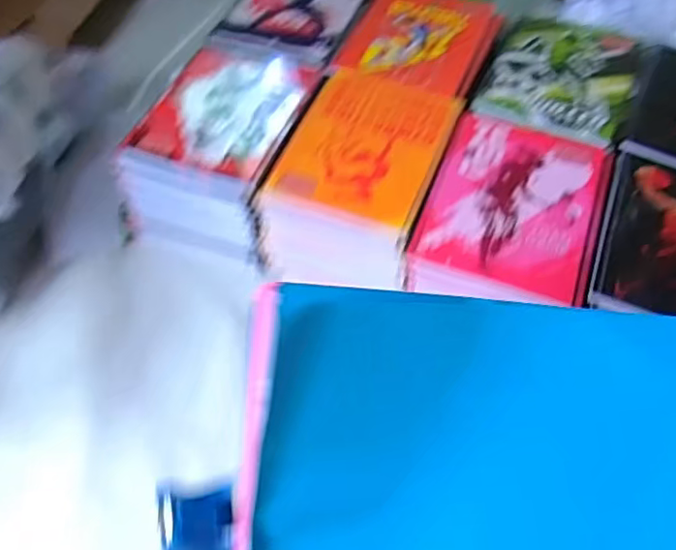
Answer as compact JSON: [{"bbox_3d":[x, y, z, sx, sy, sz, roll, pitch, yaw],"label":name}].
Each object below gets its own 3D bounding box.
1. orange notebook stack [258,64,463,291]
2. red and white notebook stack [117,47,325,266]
[{"bbox_3d":[0.026,-0.101,0.647,0.156,0.094,0.217,17,58,14],"label":"orange notebook stack"},{"bbox_3d":[-0.128,-0.141,0.680,0.165,0.102,0.219,14,57,12],"label":"red and white notebook stack"}]

